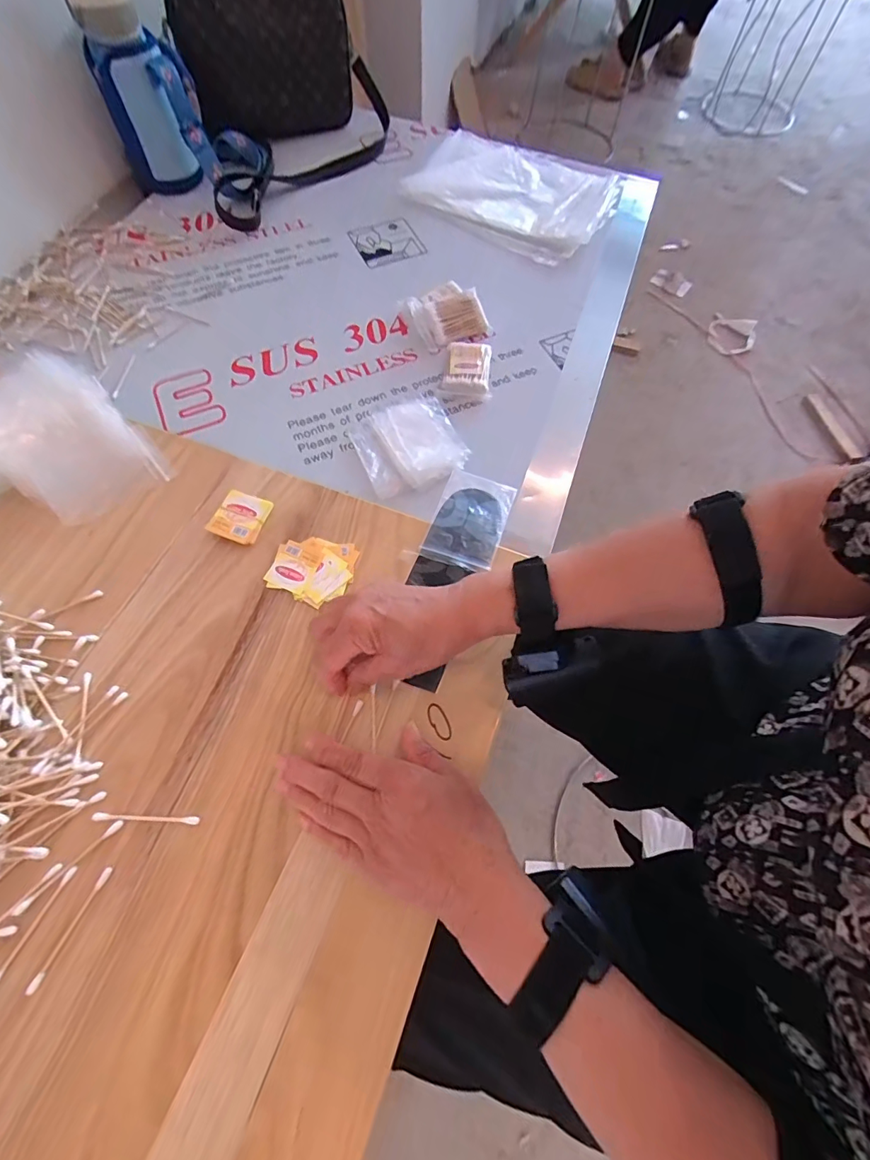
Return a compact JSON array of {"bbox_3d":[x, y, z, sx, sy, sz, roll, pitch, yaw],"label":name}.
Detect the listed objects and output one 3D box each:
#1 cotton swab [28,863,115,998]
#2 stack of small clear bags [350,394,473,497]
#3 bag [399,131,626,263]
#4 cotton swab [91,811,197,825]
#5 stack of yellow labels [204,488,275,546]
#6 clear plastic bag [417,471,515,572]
[{"bbox_3d":[-0.229,0.219,0.290,0.005,0.004,0.071,23,68,9],"label":"cotton swab"},{"bbox_3d":[-0.032,-0.159,0.523,0.112,0.012,0.122,-23,69,-11],"label":"stack of small clear bags"},{"bbox_3d":[0.126,-0.629,0.747,0.315,0.038,0.250,30,69,12],"label":"bag"},{"bbox_3d":[-0.200,0.165,0.318,0.072,0.004,0.005,2,66,0],"label":"cotton swab"},{"bbox_3d":[-0.177,-0.058,0.419,0.042,0.009,0.050,17,67,6],"label":"stack of yellow labels"},{"bbox_3d":[0.032,-0.058,0.431,0.066,0.010,0.099,18,67,7],"label":"clear plastic bag"}]

